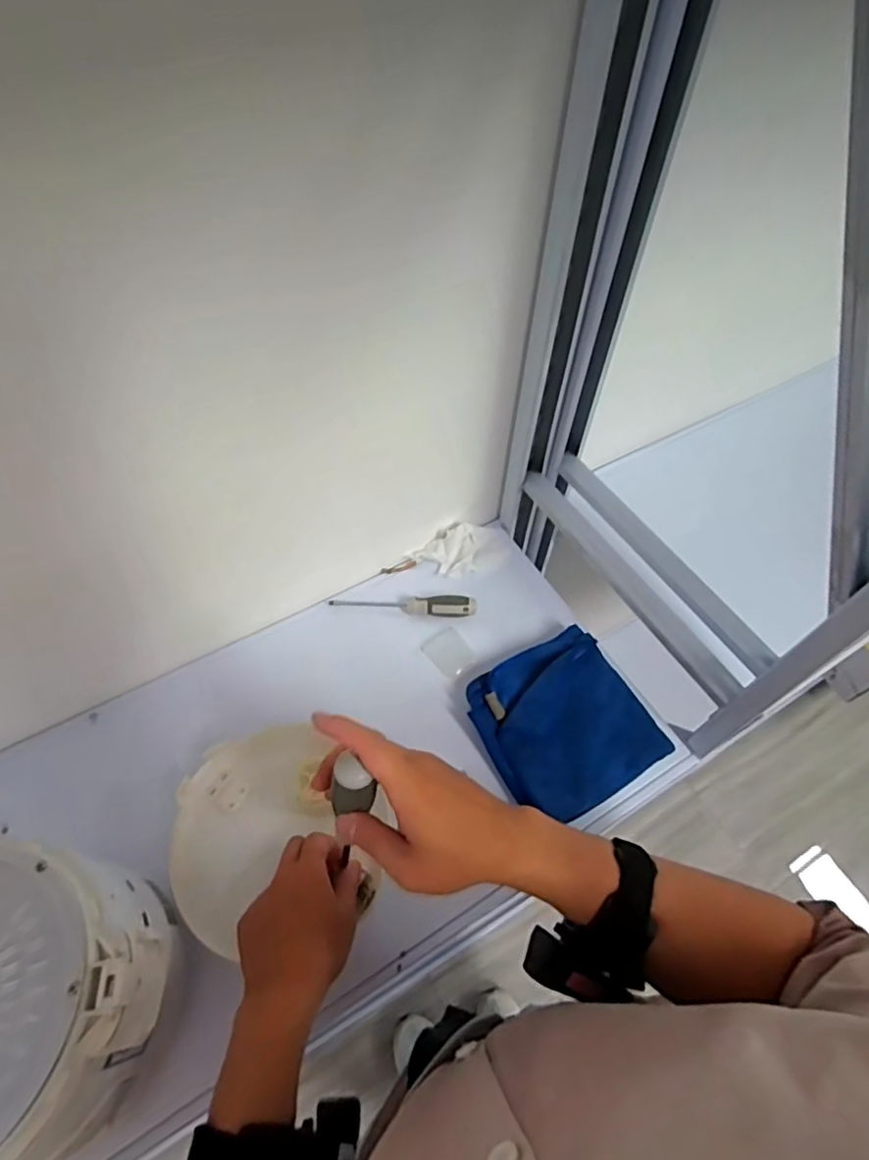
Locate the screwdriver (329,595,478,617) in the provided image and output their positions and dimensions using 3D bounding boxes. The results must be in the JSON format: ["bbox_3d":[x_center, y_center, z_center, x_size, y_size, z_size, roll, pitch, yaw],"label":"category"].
[{"bbox_3d":[-0.039,0.032,0.736,0.183,0.021,0.024,2,56,1],"label":"screwdriver"}]

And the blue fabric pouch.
[{"bbox_3d":[0.143,0.158,0.638,0.175,0.050,0.172,-25,59,-17],"label":"blue fabric pouch"}]

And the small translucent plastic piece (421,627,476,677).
[{"bbox_3d":[0.019,0.089,0.714,0.048,0.004,0.057,-35,72,-21],"label":"small translucent plastic piece"}]

